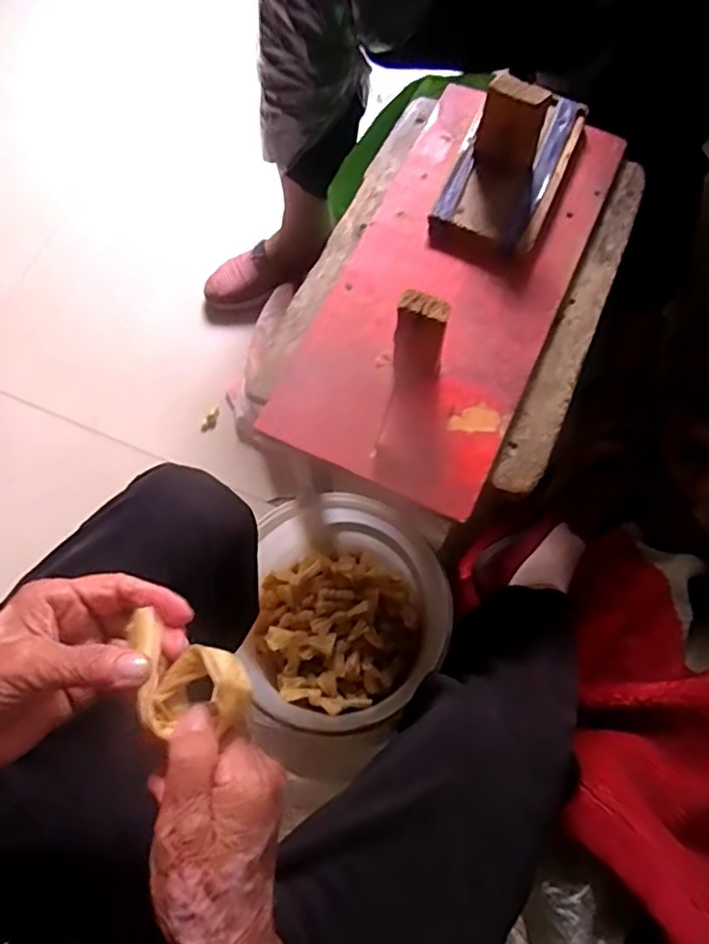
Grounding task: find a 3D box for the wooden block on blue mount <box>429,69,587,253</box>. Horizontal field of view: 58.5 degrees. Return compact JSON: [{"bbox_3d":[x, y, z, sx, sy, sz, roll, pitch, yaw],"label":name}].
[{"bbox_3d":[0.128,-0.263,0.488,0.086,0.076,0.154,22,73,7],"label":"wooden block on blue mount"}]

